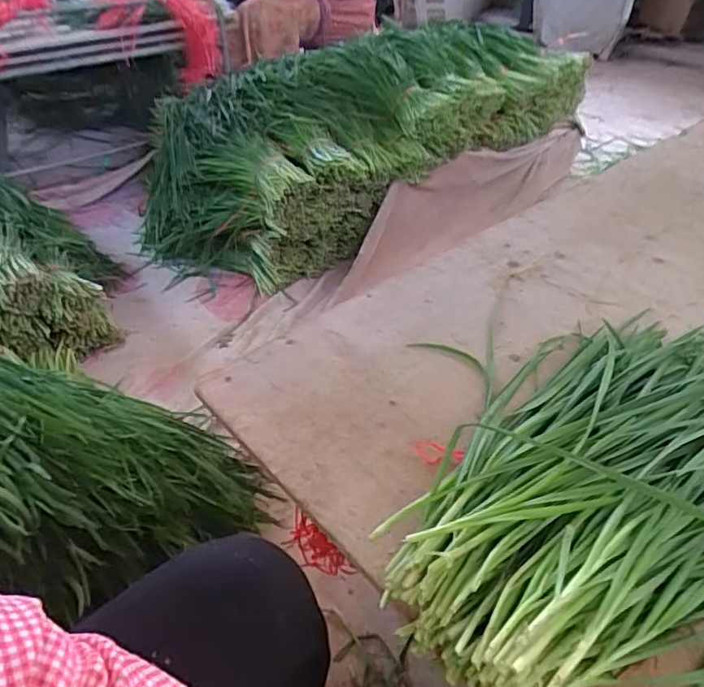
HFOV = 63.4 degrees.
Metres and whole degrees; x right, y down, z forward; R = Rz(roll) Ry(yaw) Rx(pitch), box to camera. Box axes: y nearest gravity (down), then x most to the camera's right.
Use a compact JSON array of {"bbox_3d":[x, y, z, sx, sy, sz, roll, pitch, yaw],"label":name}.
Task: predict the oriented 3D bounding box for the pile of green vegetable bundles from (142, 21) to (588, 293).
[{"bbox_3d":[0.016,-0.552,1.458,1.174,0.387,0.562,-23,44,-5],"label":"pile of green vegetable bundles"}]

